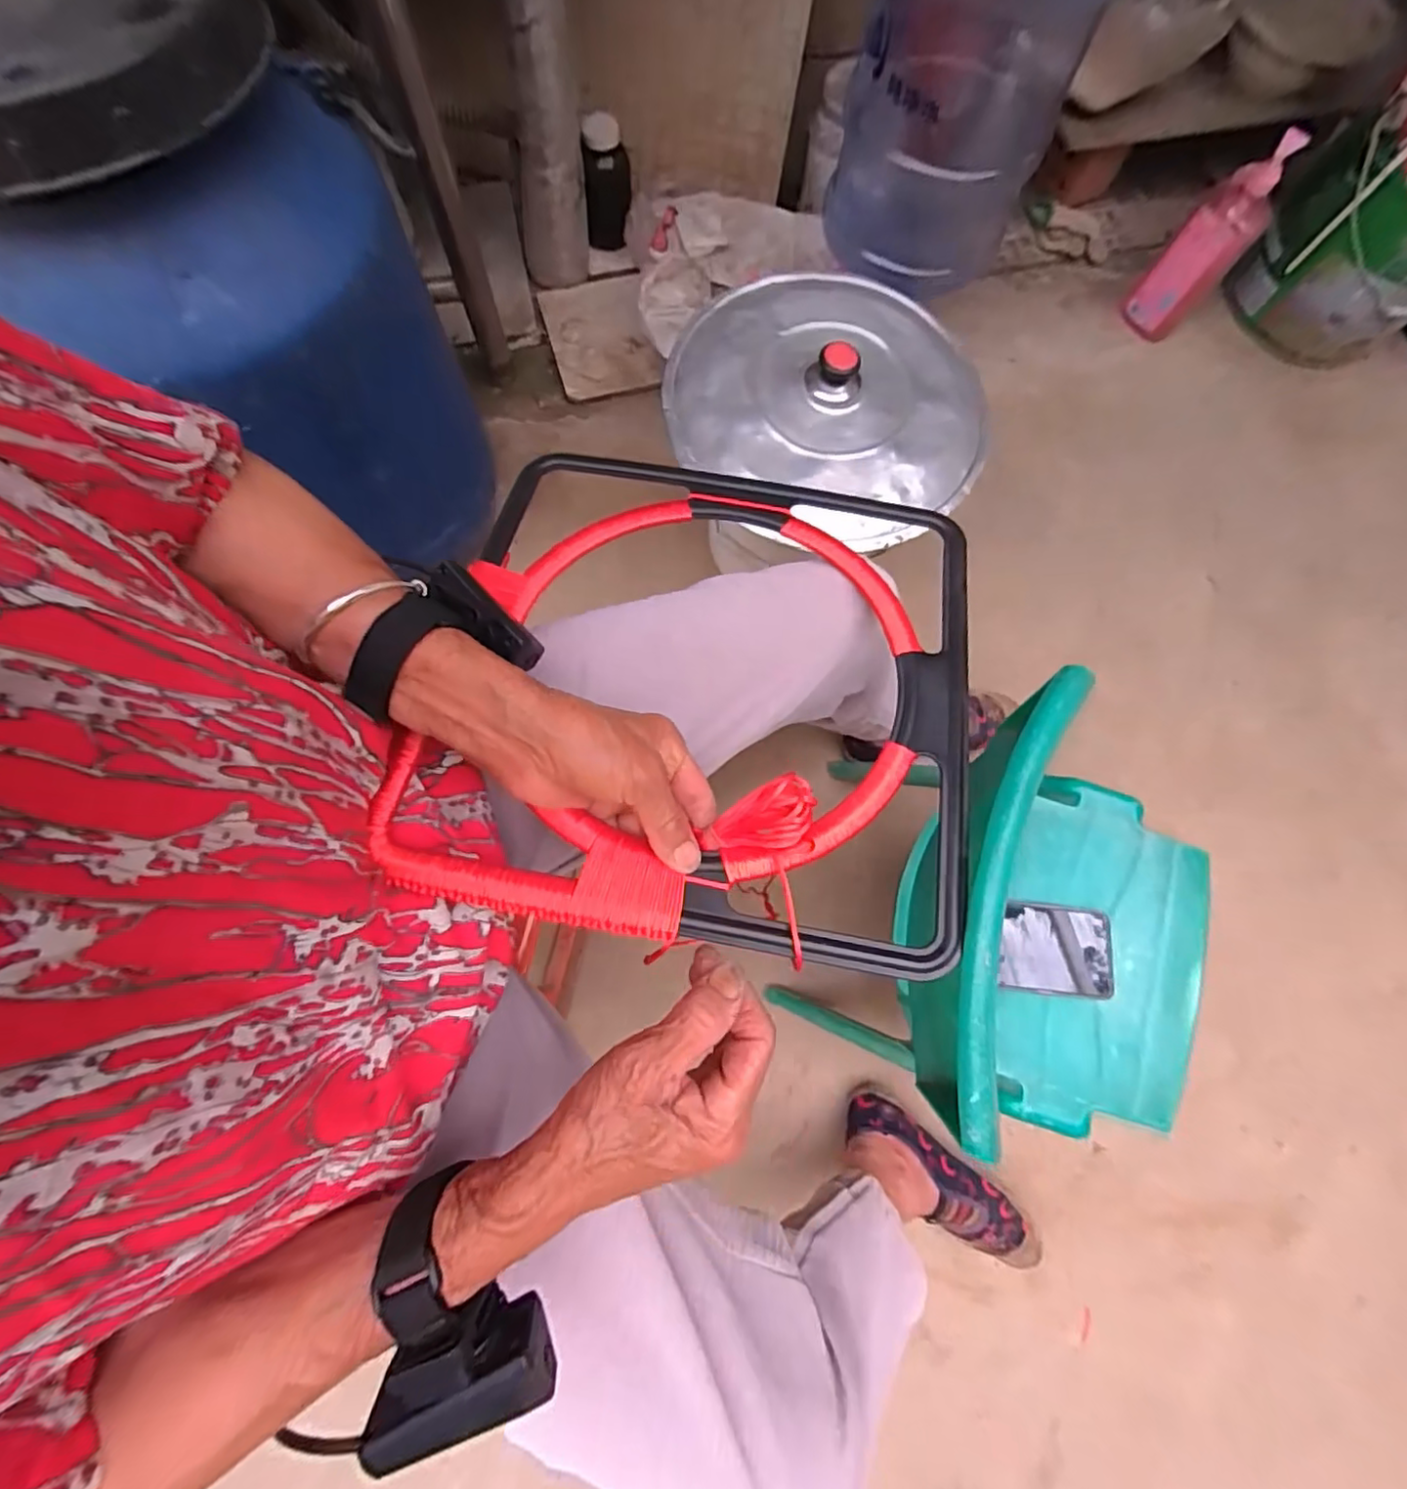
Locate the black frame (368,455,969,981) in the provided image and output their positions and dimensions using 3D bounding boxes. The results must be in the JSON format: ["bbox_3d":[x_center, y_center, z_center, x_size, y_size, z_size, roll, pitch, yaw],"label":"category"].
[{"bbox_3d":[-0.004,-0.045,0.394,0.333,0.034,0.325,11,67,1],"label":"black frame"}]

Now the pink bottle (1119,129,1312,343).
[{"bbox_3d":[0.744,-0.737,0.915,0.097,0.247,0.098,39,78,6],"label":"pink bottle"}]

